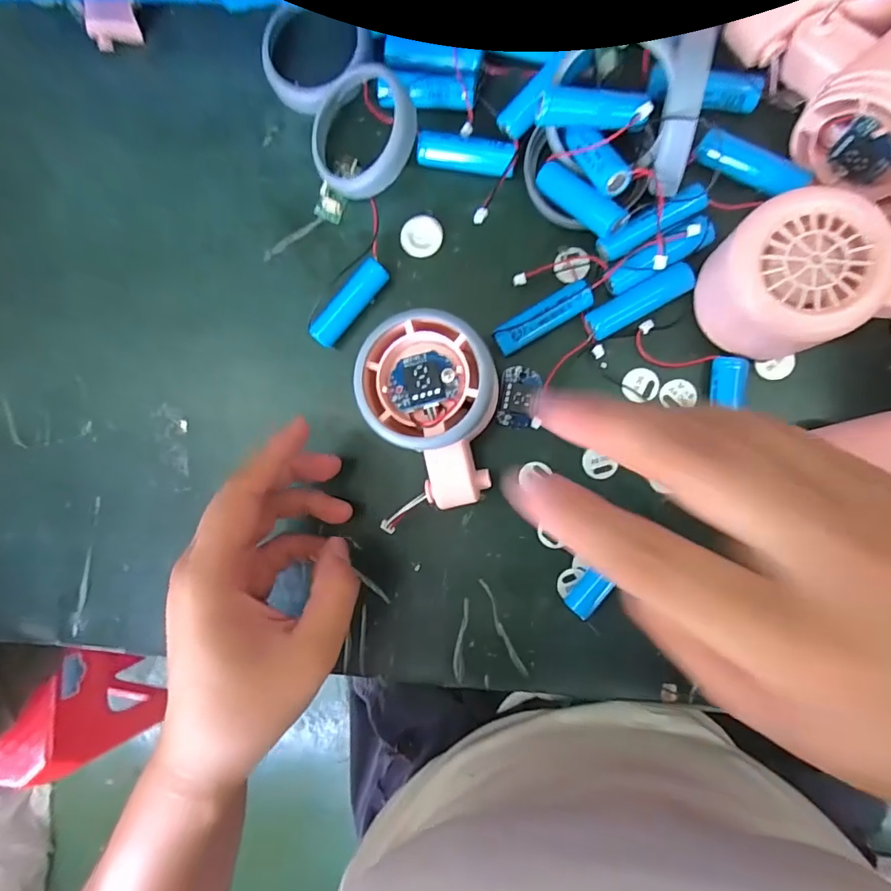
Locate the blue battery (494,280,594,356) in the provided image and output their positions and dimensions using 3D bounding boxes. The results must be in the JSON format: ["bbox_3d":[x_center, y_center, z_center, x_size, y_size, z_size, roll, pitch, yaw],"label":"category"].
[{"bbox_3d":[0.047,-0.061,0.241,0.049,0.011,0.014,-30,86,9],"label":"blue battery"}]

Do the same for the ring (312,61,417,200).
[{"bbox_3d":[-0.041,-0.156,0.251,0.057,0.013,0.057,1,92,30],"label":"ring"}]

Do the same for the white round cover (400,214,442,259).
[{"bbox_3d":[-0.012,-0.107,0.257,0.021,0.004,0.020,0,91,10],"label":"white round cover"}]

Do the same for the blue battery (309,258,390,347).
[{"bbox_3d":[-0.048,-0.072,0.260,0.013,0.015,0.049,44,98,6],"label":"blue battery"}]

